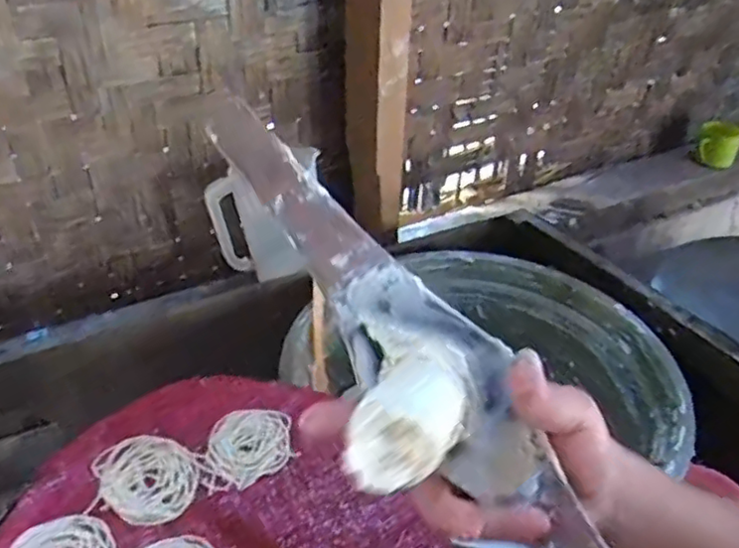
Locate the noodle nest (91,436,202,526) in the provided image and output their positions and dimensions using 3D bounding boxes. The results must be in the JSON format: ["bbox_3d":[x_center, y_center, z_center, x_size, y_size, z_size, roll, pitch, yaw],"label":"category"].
[{"bbox_3d":[-0.178,0.161,0.516,0.088,0.005,0.067,21,41,25],"label":"noodle nest"}]

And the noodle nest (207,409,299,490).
[{"bbox_3d":[-0.099,0.144,0.538,0.068,0.011,0.070,1,36,-1],"label":"noodle nest"}]

